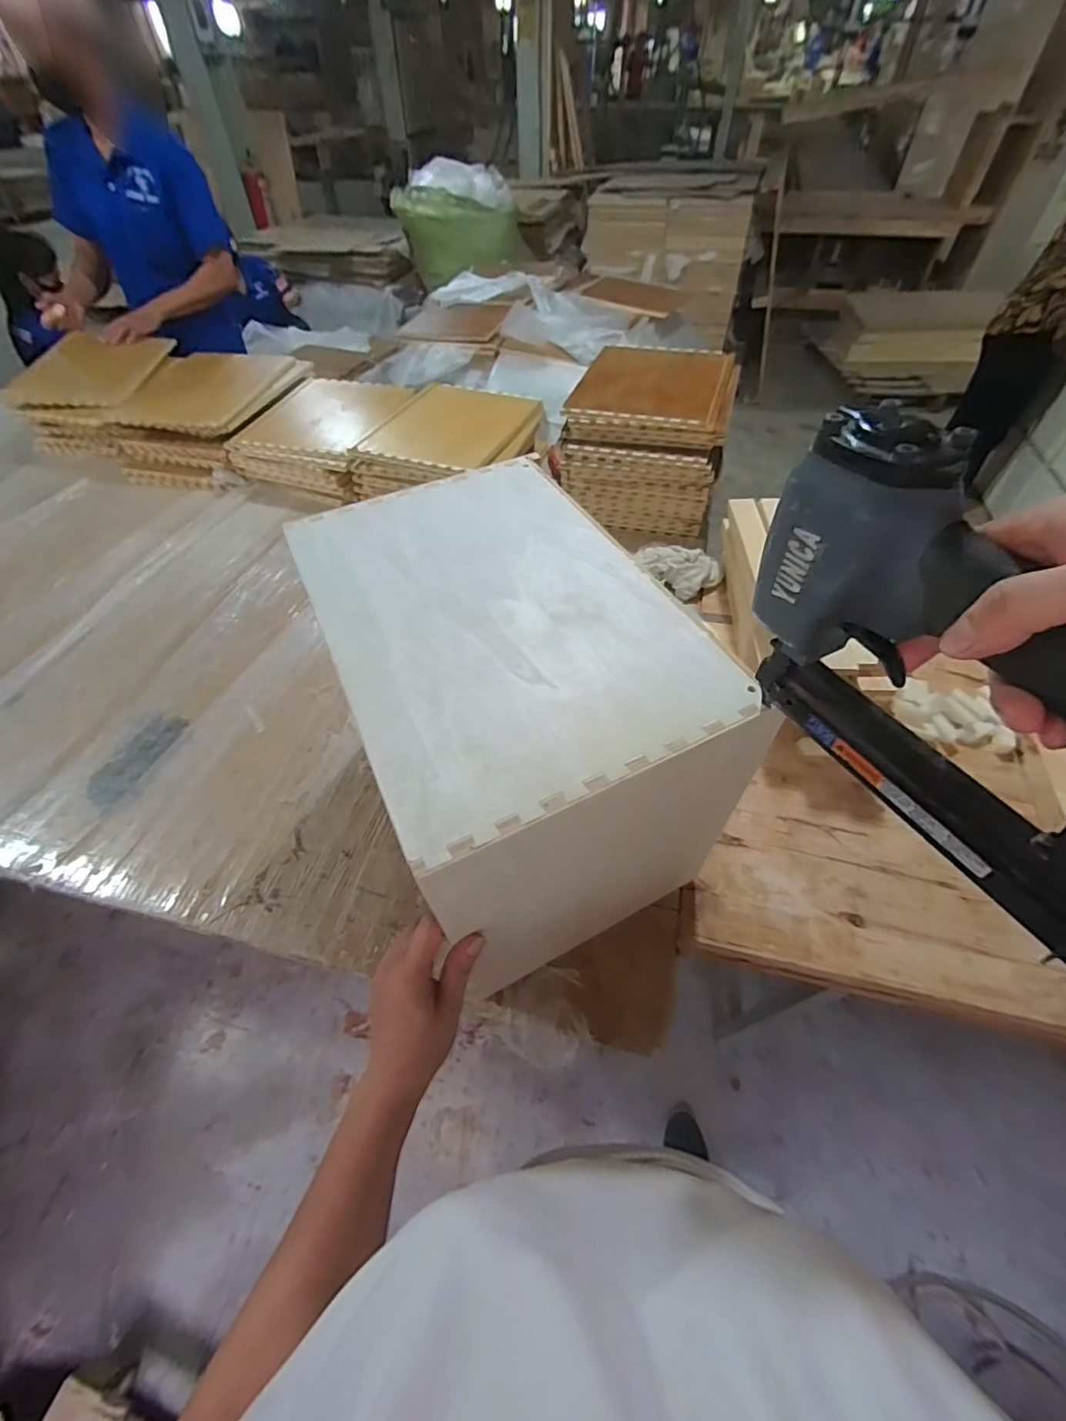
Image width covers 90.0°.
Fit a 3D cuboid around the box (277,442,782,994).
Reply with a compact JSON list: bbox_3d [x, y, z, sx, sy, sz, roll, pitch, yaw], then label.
[{"bbox_3d":[-0.019,0.010,0.554,0.260,0.328,0.397,-21,55,-12],"label":"box"}]

